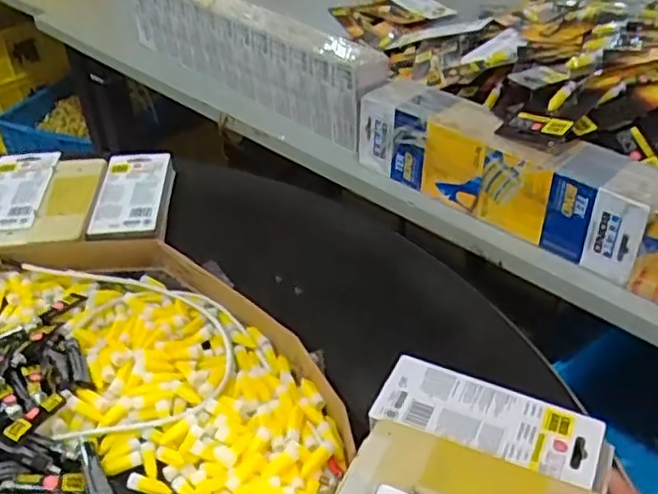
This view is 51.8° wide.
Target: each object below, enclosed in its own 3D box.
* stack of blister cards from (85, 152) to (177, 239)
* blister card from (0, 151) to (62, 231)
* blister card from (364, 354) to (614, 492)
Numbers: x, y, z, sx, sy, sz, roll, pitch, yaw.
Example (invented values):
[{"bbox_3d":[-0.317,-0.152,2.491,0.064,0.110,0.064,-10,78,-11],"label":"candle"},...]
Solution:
[{"bbox_3d":[-0.214,-0.053,0.751,0.076,0.023,0.177,-4,38,-4],"label":"stack of blister cards"},{"bbox_3d":[-0.343,-0.062,0.742,0.072,0.011,0.160,-6,38,-6],"label":"blister card"},{"bbox_3d":[0.116,0.125,0.499,0.158,0.007,0.069,16,41,20],"label":"blister card"}]

